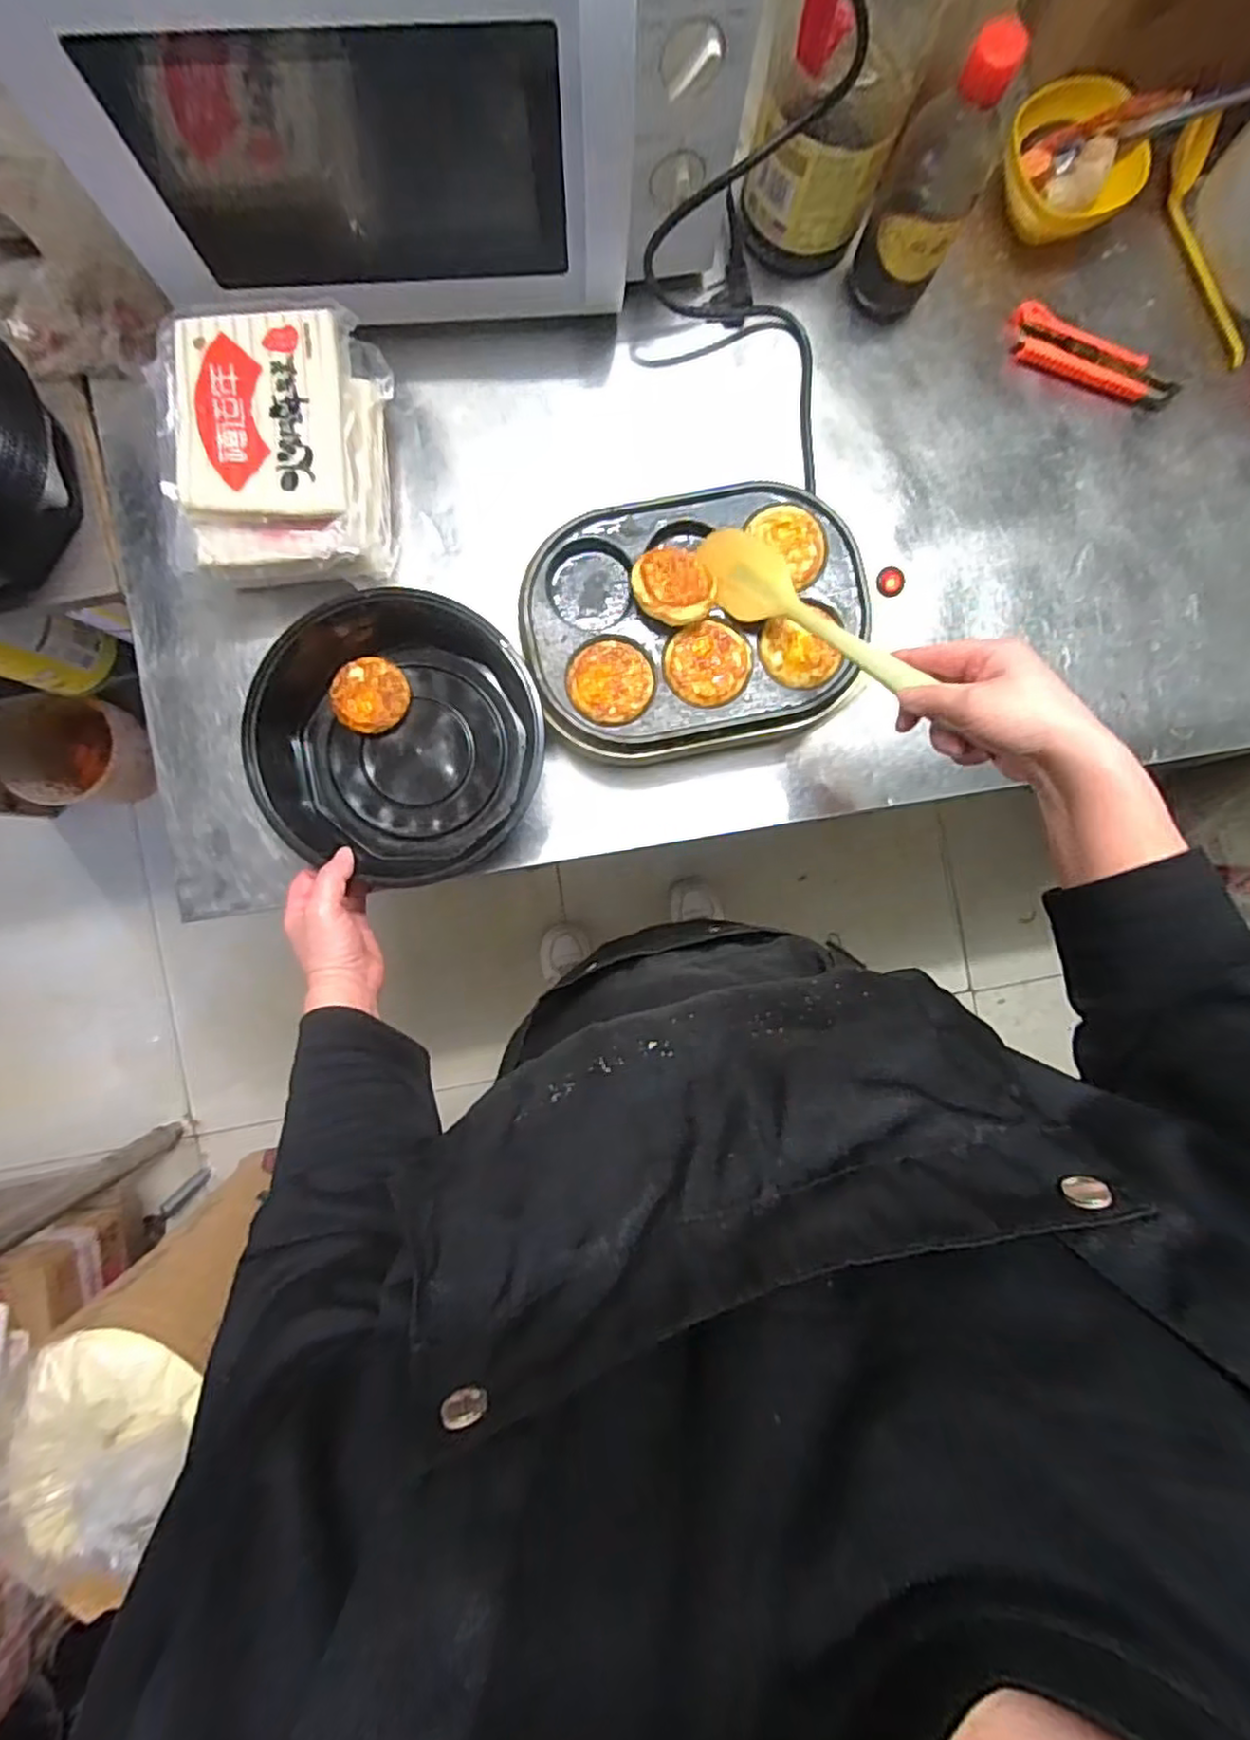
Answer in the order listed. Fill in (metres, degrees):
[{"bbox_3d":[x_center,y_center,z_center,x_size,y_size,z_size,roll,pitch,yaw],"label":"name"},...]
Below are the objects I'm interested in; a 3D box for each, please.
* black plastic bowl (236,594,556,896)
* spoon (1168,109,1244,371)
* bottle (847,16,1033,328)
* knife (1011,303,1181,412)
[{"bbox_3d":[-0.179,-0.104,0.555,0.216,0.068,0.213,16,90,-3],"label":"black plastic bowl"},{"bbox_3d":[0.519,-0.544,0.597,0.046,0.038,0.193,-17,92,-2],"label":"spoon"},{"bbox_3d":[0.228,-0.506,0.514,0.067,0.176,0.061,19,90,-3],"label":"bottle"},{"bbox_3d":[0.410,-0.447,0.600,0.152,0.015,0.041,21,90,-3],"label":"knife"}]

